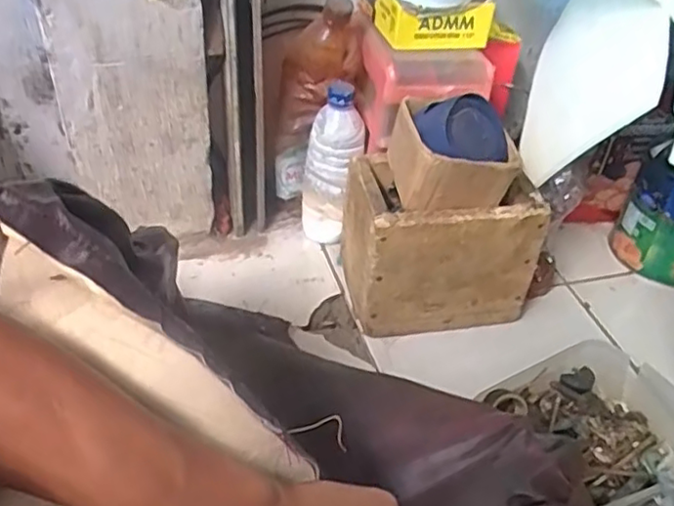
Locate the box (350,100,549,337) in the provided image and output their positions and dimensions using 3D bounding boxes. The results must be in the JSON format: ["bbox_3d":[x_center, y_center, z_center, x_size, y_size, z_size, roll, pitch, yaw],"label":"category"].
[{"bbox_3d":[0.121,-0.037,0.752,0.204,0.221,0.139,-2,41,-9],"label":"box"}]

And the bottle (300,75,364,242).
[{"bbox_3d":[-0.007,-0.105,0.830,0.072,0.213,0.059,4,40,-1],"label":"bottle"}]

